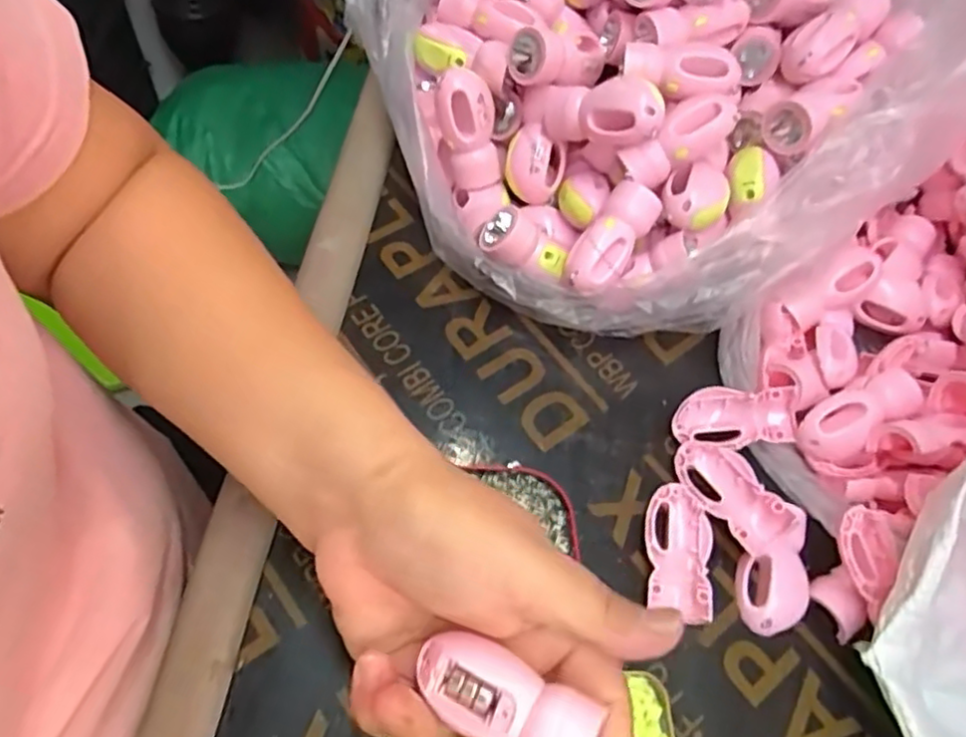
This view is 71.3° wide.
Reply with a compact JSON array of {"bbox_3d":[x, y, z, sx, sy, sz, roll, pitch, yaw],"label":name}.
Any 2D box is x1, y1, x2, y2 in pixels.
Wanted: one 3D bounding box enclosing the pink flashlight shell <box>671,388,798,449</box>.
[{"bbox_3d":[0.141,0.027,0.376,0.065,0.018,0.029,-3,58,11],"label":"pink flashlight shell"}]

